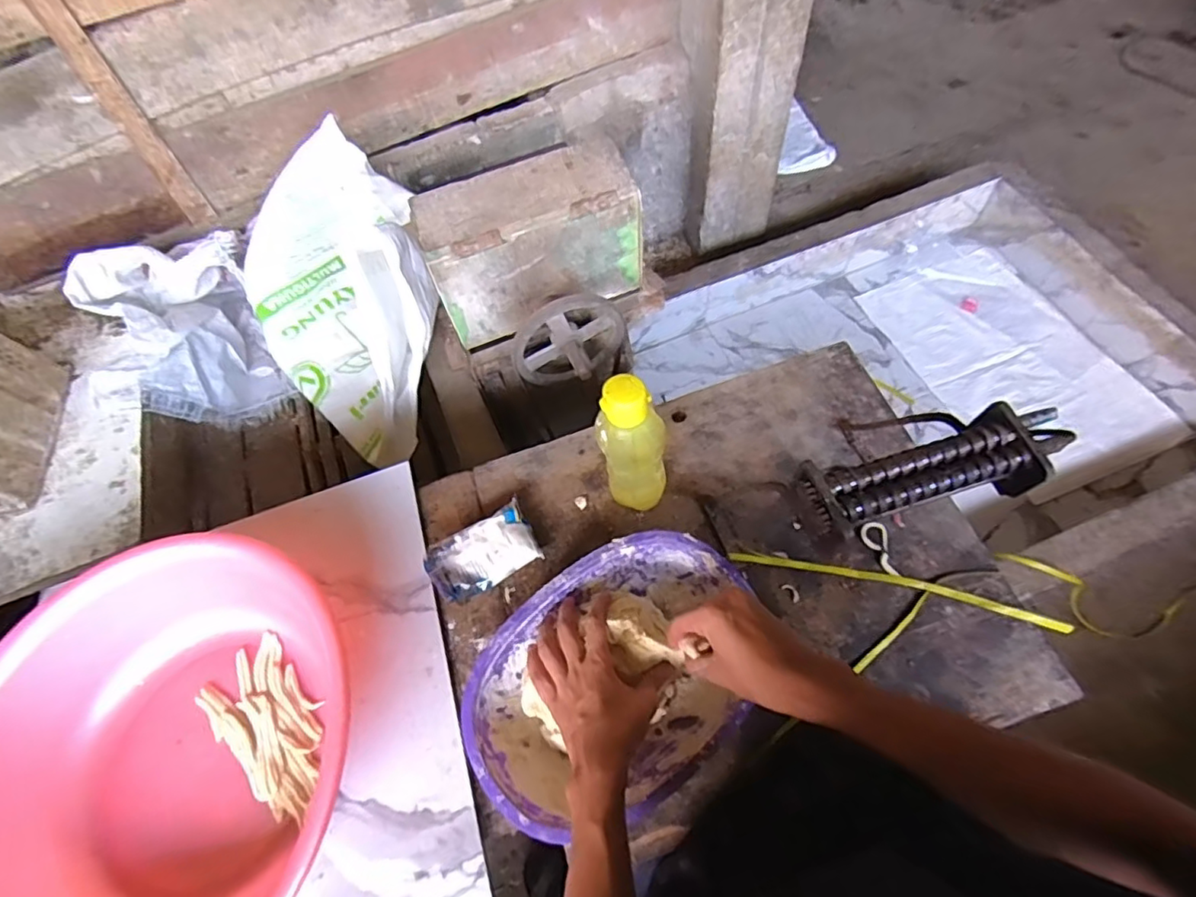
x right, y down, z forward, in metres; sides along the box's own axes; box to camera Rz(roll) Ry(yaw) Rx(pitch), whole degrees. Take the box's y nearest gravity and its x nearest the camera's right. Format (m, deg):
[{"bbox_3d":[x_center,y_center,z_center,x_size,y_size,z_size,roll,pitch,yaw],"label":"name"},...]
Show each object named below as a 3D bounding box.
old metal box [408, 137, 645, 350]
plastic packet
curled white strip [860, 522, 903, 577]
[{"bbox_3d":[-0.111,-0.350,1.017,0.356,0.226,0.130,-21,60,-8],"label":"old metal box"},{"bbox_3d":[-0.136,0.125,0.700,0.126,0.037,0.076,-26,61,-10],"label":"plastic packet"},{"bbox_3d":[0.318,0.114,0.670,0.030,0.005,0.064,-4,60,2],"label":"curled white strip"}]

